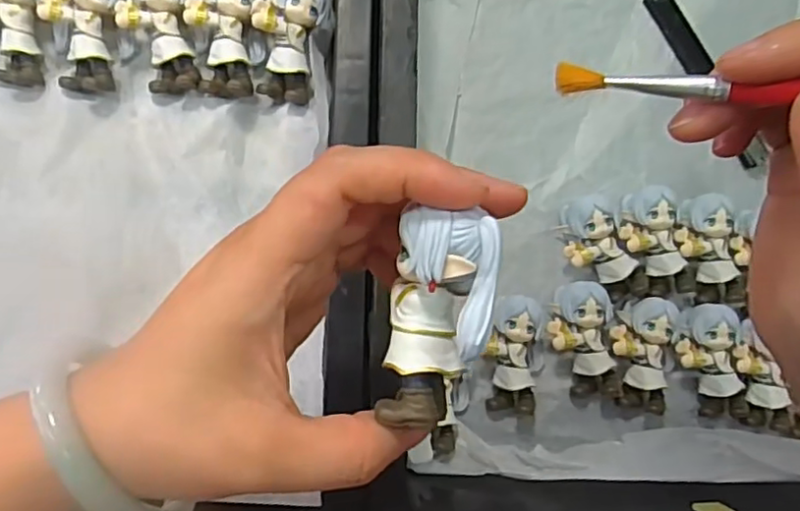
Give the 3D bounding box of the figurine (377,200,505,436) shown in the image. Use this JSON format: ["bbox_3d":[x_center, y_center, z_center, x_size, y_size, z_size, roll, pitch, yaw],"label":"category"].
[{"bbox_3d":[0.010,0.016,0.168,0.025,0.019,0.056,13,97,-3],"label":"figurine"}]

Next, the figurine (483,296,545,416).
[{"bbox_3d":[0.064,0.054,0.348,0.035,0.024,0.062,0,97,-5],"label":"figurine"}]

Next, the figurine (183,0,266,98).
[{"bbox_3d":[-0.088,-0.113,0.323,0.036,0.027,0.054,-6,85,-7],"label":"figurine"}]

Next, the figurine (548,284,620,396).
[{"bbox_3d":[0.102,0.048,0.351,0.034,0.025,0.065,-16,86,-8],"label":"figurine"}]

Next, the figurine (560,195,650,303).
[{"bbox_3d":[0.113,0.000,0.356,0.031,0.023,0.067,-34,88,-8],"label":"figurine"}]

